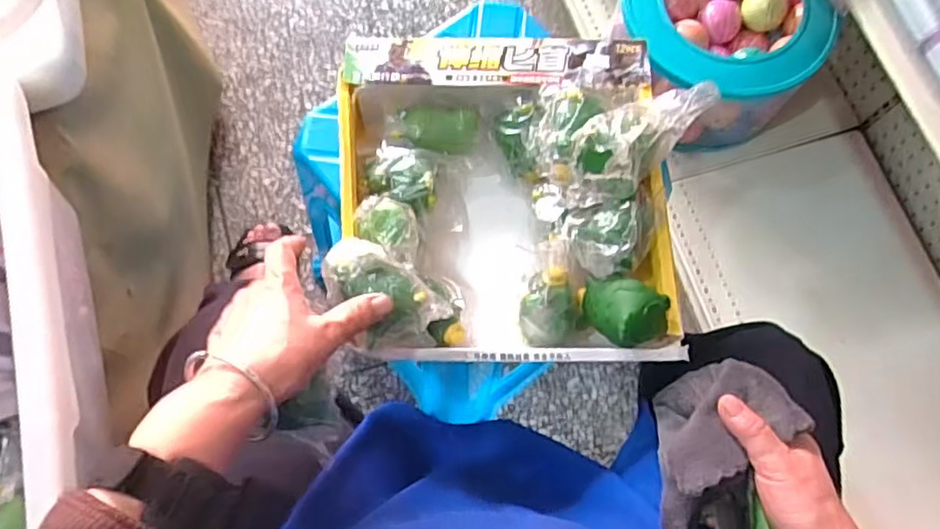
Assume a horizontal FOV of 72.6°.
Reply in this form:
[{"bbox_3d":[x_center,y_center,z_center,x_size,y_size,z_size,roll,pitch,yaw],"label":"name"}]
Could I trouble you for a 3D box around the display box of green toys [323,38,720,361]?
[{"bbox_3d":[0.035,-0.065,0.552,0.281,0.126,0.291,0,73,-1],"label":"display box of green toys"}]

